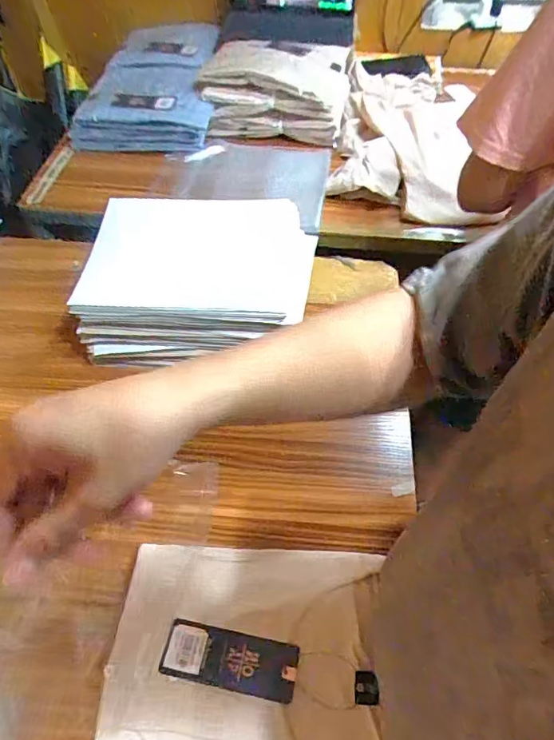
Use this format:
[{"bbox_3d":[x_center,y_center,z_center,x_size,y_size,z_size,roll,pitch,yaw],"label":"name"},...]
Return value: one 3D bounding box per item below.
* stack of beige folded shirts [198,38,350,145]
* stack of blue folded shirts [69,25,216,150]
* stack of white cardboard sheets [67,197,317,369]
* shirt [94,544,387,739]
[{"bbox_3d":[-0.002,-0.566,0.977,0.281,0.108,0.225,5,54,4],"label":"stack of beige folded shirts"},{"bbox_3d":[-0.253,-0.603,0.996,0.257,0.093,0.409,1,54,1],"label":"stack of blue folded shirts"},{"bbox_3d":[-0.099,-0.115,0.661,0.300,0.122,0.213,0,54,0],"label":"stack of white cardboard sheets"},{"bbox_3d":[-0.022,0.274,0.437,0.254,0.034,0.213,2,54,0],"label":"shirt"}]

